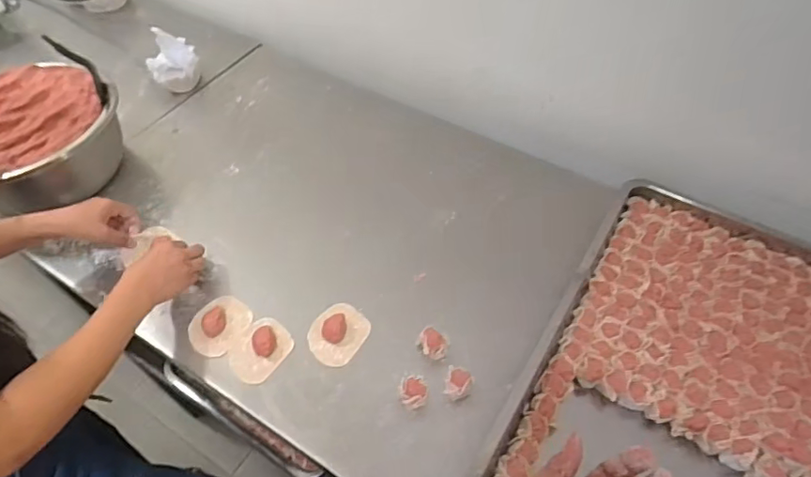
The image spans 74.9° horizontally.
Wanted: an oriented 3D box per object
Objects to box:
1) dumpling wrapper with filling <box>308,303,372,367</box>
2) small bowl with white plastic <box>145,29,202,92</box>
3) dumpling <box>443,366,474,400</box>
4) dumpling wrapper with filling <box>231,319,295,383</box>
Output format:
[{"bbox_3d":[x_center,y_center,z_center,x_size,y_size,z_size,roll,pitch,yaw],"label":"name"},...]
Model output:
[{"bbox_3d":[-0.093,0.125,0.716,0.072,0.021,0.085,28,58,21],"label":"dumpling wrapper with filling"},{"bbox_3d":[-0.452,-0.343,1.031,0.089,0.099,0.081,0,52,0],"label":"small bowl with white plastic"},{"bbox_3d":[0.066,0.182,0.658,0.033,0.036,0.032,0,52,0],"label":"dumpling"},{"bbox_3d":[-0.193,0.145,0.703,0.065,0.017,0.085,25,57,19],"label":"dumpling wrapper with filling"}]

